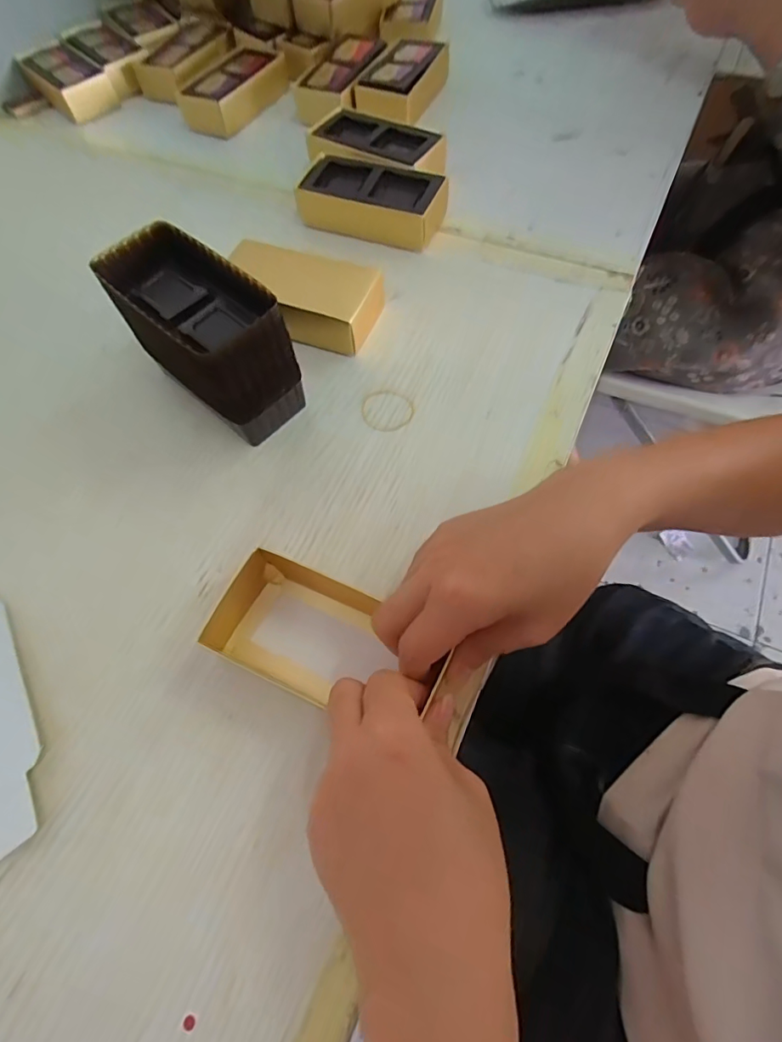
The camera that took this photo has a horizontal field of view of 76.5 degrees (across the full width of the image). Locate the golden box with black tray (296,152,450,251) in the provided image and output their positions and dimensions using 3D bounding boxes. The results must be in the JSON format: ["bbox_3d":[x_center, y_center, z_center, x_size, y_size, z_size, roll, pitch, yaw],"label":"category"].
[{"bbox_3d":[-0.014,-0.265,0.411,0.115,0.030,0.057,21,67,11],"label":"golden box with black tray"}]

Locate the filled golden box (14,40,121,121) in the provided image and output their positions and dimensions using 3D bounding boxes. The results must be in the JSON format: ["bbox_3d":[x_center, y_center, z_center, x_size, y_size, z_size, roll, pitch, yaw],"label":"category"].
[{"bbox_3d":[-0.354,-0.483,0.542,0.056,0.026,0.116,-40,70,-16],"label":"filled golden box"}]

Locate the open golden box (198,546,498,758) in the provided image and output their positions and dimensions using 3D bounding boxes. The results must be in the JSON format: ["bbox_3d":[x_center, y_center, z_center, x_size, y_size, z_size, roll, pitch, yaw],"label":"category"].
[{"bbox_3d":[-0.020,0.067,0.254,0.135,0.029,0.054,18,66,12],"label":"open golden box"}]

